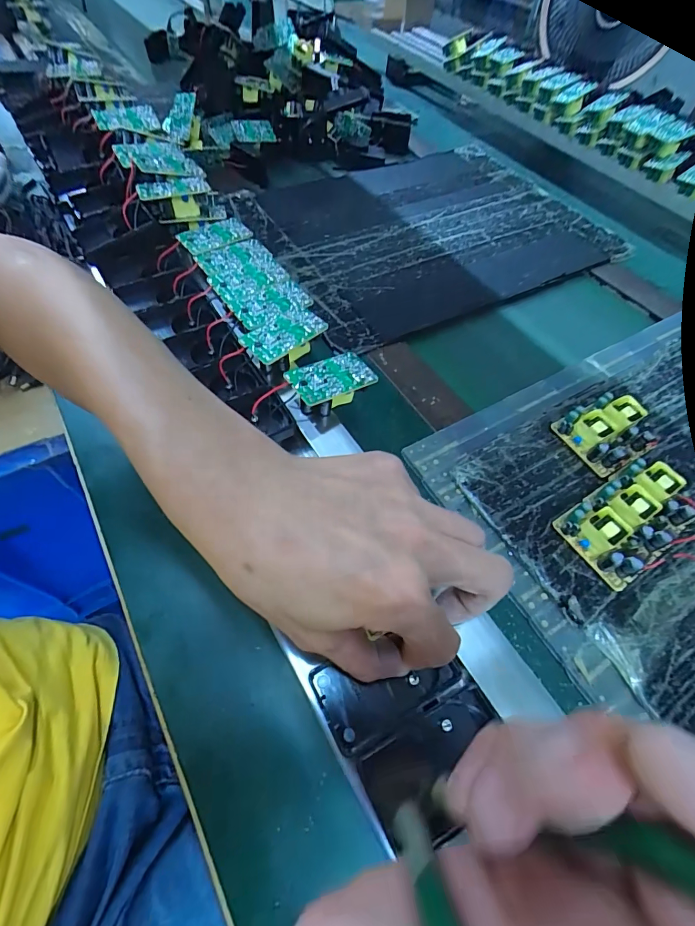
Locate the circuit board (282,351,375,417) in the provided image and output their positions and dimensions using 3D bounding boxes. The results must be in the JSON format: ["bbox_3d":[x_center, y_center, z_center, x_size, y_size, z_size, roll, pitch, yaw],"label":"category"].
[{"bbox_3d":[-0.013,-0.058,0.308,0.067,0.023,0.038,-29,63,-21],"label":"circuit board"}]

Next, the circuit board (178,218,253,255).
[{"bbox_3d":[-0.126,-0.216,0.385,0.061,0.008,0.035,-29,63,-21],"label":"circuit board"}]

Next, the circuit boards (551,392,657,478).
[{"bbox_3d":[0.236,-0.028,0.368,0.072,0.029,0.062,-26,64,-19],"label":"circuit boards"}]

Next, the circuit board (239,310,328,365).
[{"bbox_3d":[-0.049,-0.102,0.320,0.063,0.006,0.035,-36,66,-24],"label":"circuit board"}]

